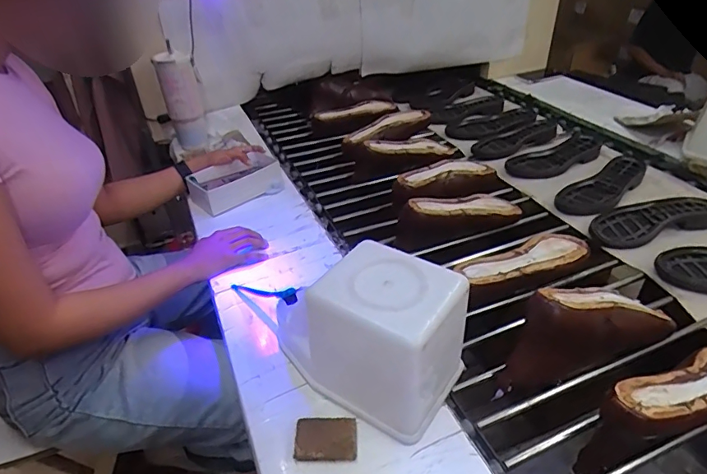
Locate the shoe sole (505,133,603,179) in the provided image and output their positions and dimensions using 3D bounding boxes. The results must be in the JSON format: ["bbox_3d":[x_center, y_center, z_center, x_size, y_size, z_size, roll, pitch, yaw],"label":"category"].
[{"bbox_3d":[0.499,-0.203,1.148,0.266,0.024,0.111,-20,39,-18],"label":"shoe sole"}]

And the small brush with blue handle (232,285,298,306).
[{"bbox_3d":[-0.138,0.083,0.708,0.166,0.021,0.018,0,30,49],"label":"small brush with blue handle"}]

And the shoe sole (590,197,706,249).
[{"bbox_3d":[0.580,-0.036,0.916,0.262,0.027,0.103,-14,38,-11],"label":"shoe sole"}]

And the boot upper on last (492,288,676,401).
[{"bbox_3d":[0.322,0.125,0.655,0.275,0.127,0.080,-16,38,-13],"label":"boot upper on last"}]

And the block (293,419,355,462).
[{"bbox_3d":[-0.032,0.232,0.537,0.069,0.015,0.050,-2,36,3],"label":"block"}]

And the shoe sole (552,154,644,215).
[{"bbox_3d":[0.550,-0.117,1.028,0.275,0.026,0.105,-31,44,-30],"label":"shoe sole"}]

